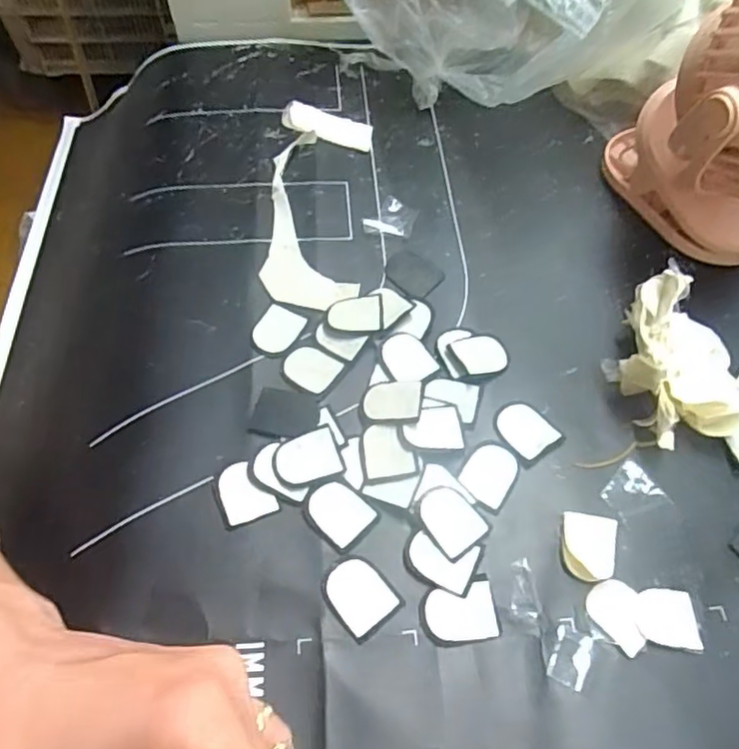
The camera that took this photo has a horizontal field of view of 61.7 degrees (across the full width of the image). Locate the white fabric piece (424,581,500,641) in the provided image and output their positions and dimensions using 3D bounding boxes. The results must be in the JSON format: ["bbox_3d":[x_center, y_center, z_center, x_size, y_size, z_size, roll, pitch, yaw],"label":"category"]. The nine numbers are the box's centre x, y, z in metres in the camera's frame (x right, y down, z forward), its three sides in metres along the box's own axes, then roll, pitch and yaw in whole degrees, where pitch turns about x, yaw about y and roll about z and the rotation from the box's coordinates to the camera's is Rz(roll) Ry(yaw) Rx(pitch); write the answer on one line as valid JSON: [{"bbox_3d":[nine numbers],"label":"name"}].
[{"bbox_3d":[0.041,0.107,0.279,0.031,0.004,0.023,-3,59,-3],"label":"white fabric piece"}]

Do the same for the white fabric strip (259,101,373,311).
[{"bbox_3d":[-0.034,-0.118,0.413,0.063,0.009,0.181,2,59,0],"label":"white fabric strip"}]

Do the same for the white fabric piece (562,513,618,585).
[{"bbox_3d":[0.103,0.080,0.289,0.024,0.007,0.030,9,59,4],"label":"white fabric piece"}]

